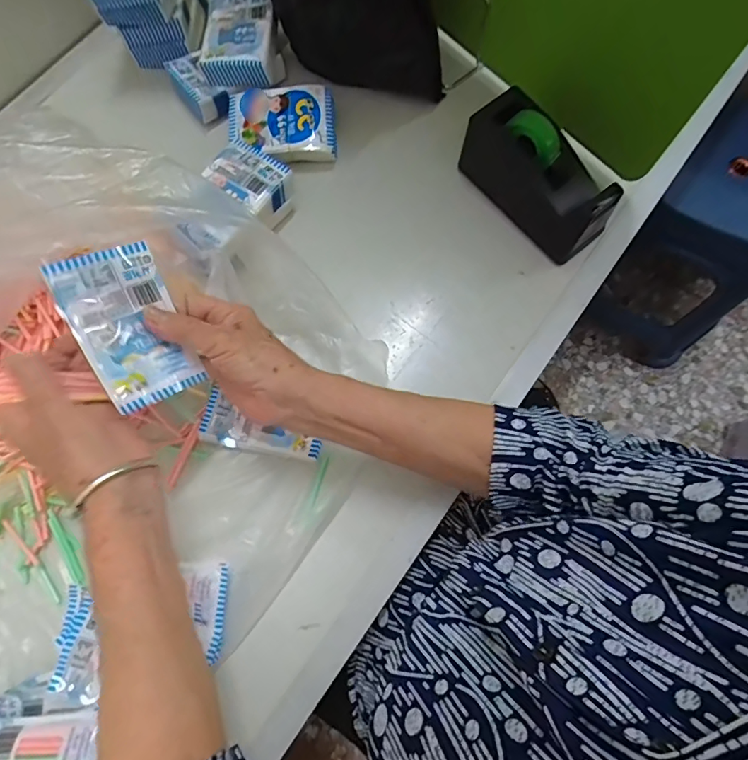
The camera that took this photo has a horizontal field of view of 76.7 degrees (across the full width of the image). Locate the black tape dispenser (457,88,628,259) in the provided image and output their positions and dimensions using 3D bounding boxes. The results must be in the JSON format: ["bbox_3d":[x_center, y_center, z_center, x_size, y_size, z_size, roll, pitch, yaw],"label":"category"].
[{"bbox_3d":[0.155,-0.192,0.446,0.054,0.090,0.148,-39,79,-9],"label":"black tape dispenser"}]

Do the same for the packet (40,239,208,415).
[{"bbox_3d":[-0.165,-0.036,0.321,0.064,0.012,0.103,-30,101,-33],"label":"packet"}]

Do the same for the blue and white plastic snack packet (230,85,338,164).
[{"bbox_3d":[-0.093,-0.260,0.484,0.104,0.037,0.071,-6,76,-2],"label":"blue and white plastic snack packet"}]

